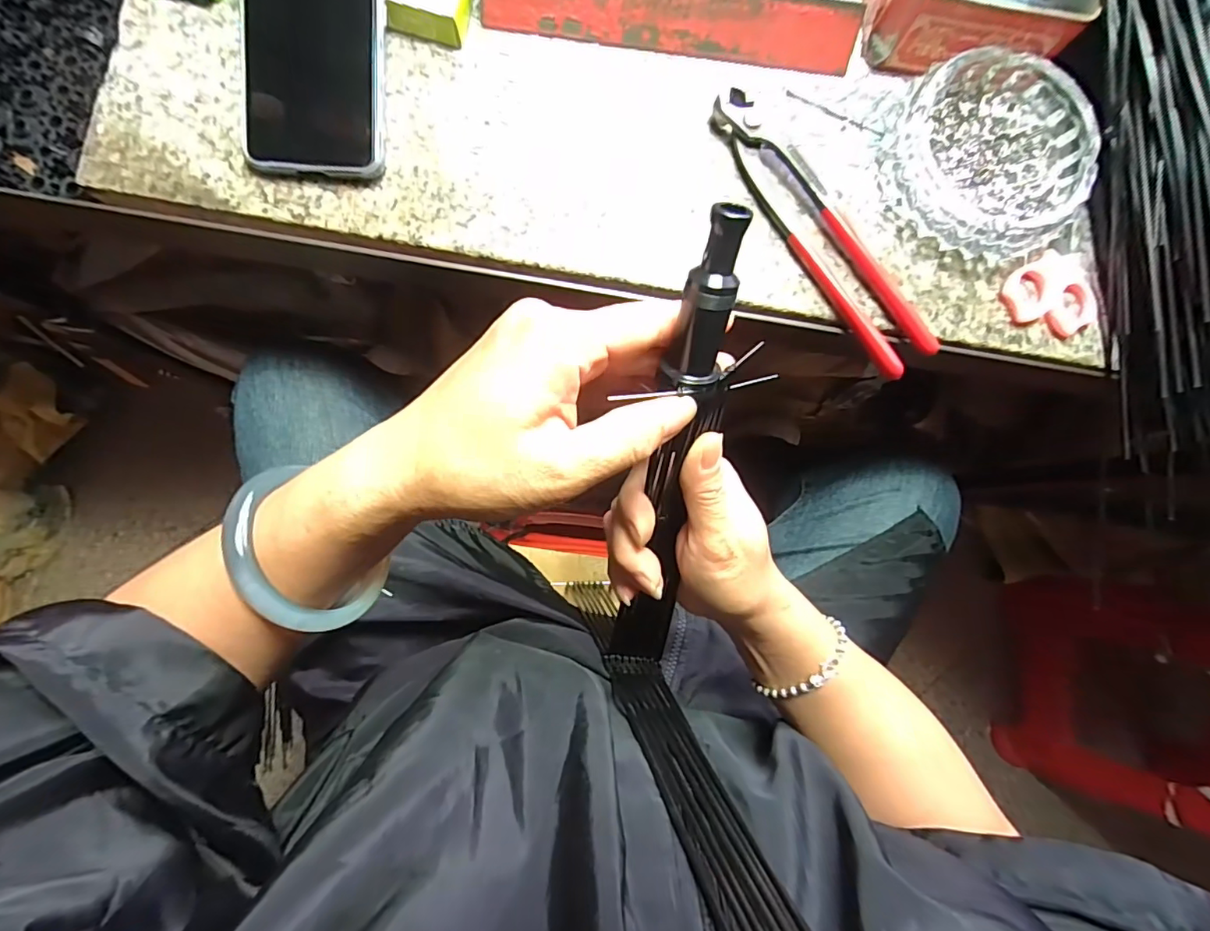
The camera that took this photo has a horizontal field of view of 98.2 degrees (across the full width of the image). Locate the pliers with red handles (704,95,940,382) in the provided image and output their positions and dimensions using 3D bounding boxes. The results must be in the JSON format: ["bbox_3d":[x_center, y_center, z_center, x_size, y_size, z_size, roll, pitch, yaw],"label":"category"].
[{"bbox_3d":[0.132,-0.143,0.320,0.040,0.016,0.194,-32,88,-8],"label":"pliers with red handles"}]

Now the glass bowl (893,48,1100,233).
[{"bbox_3d":[0.236,-0.192,0.322,0.109,0.032,0.106,1,84,-5],"label":"glass bowl"}]

